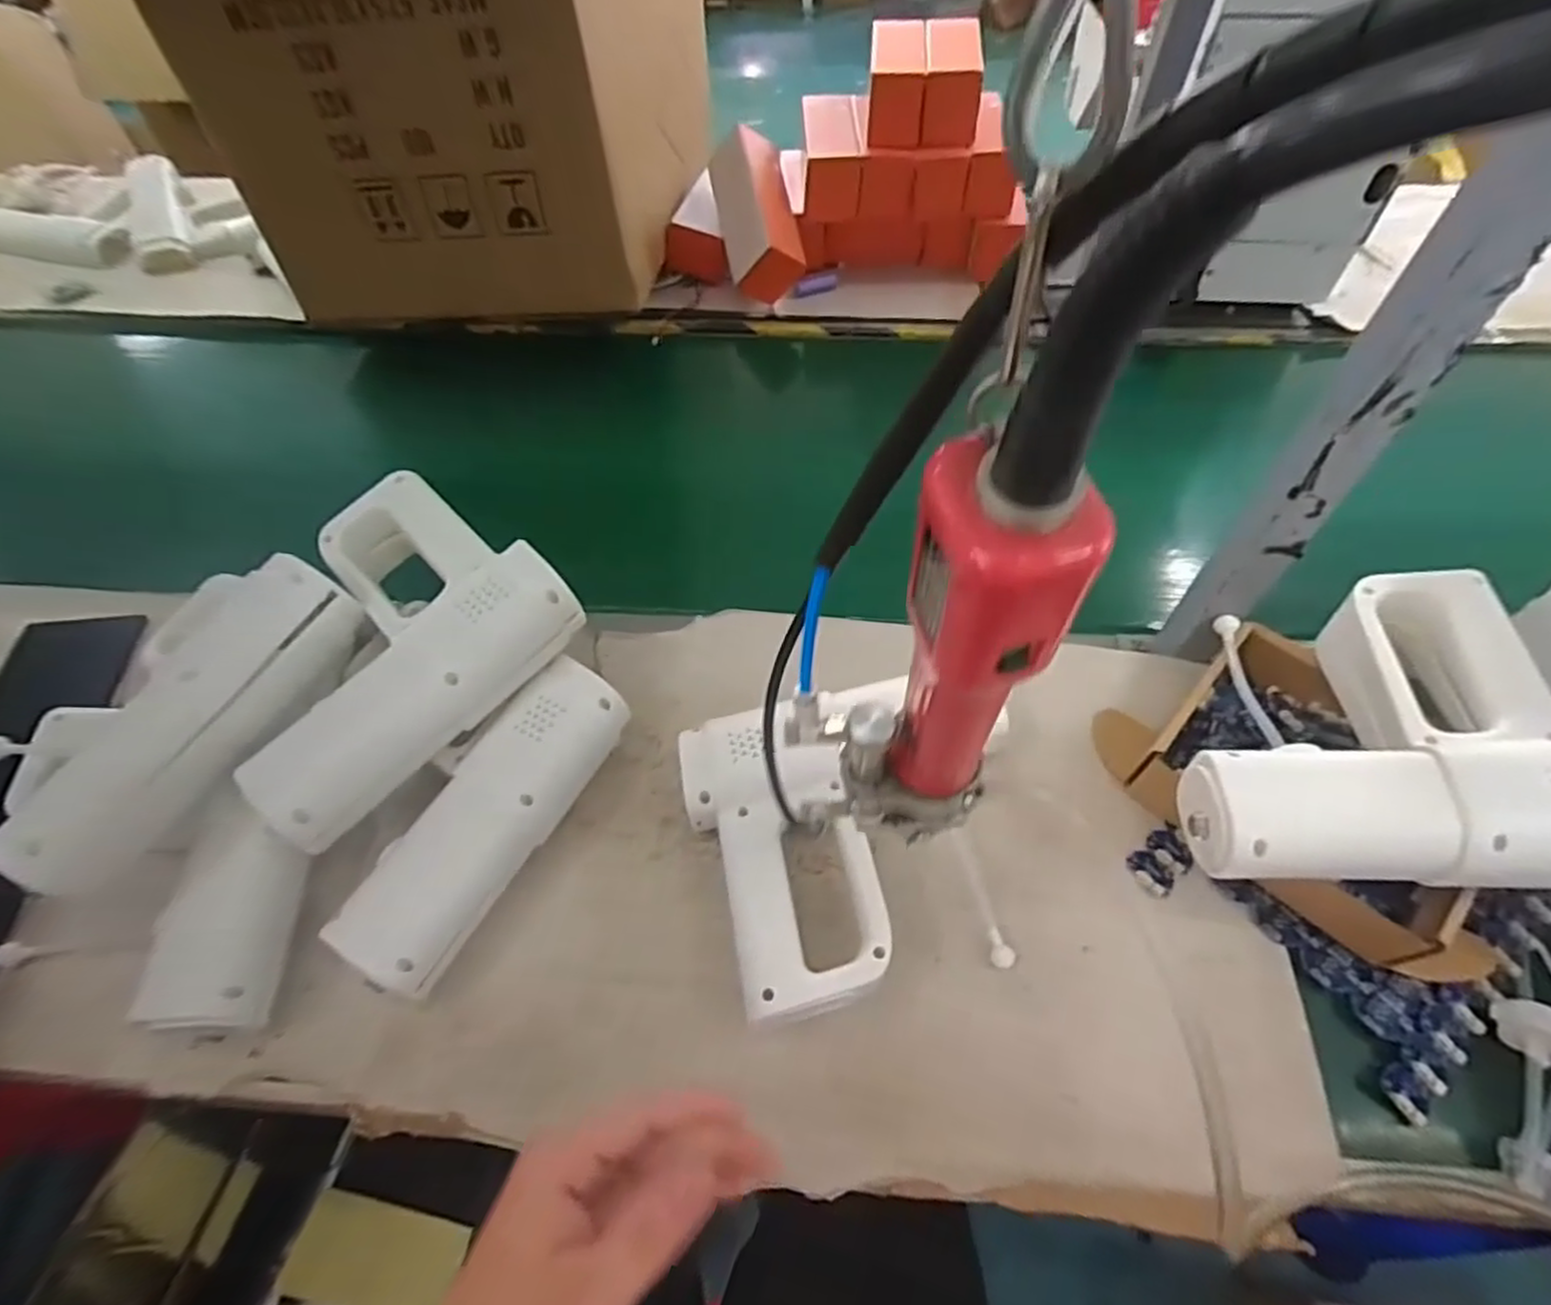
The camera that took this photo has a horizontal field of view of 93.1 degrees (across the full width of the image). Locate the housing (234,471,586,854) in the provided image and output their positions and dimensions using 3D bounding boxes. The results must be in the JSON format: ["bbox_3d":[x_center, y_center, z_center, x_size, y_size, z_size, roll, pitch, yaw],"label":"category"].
[{"bbox_3d":[-0.257,-0.007,0.465,0.184,0.053,0.207,33,63,22],"label":"housing"}]

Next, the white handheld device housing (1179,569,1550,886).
[{"bbox_3d":[0.324,0.037,0.406,0.201,0.059,0.179,0,56,3],"label":"white handheld device housing"}]

